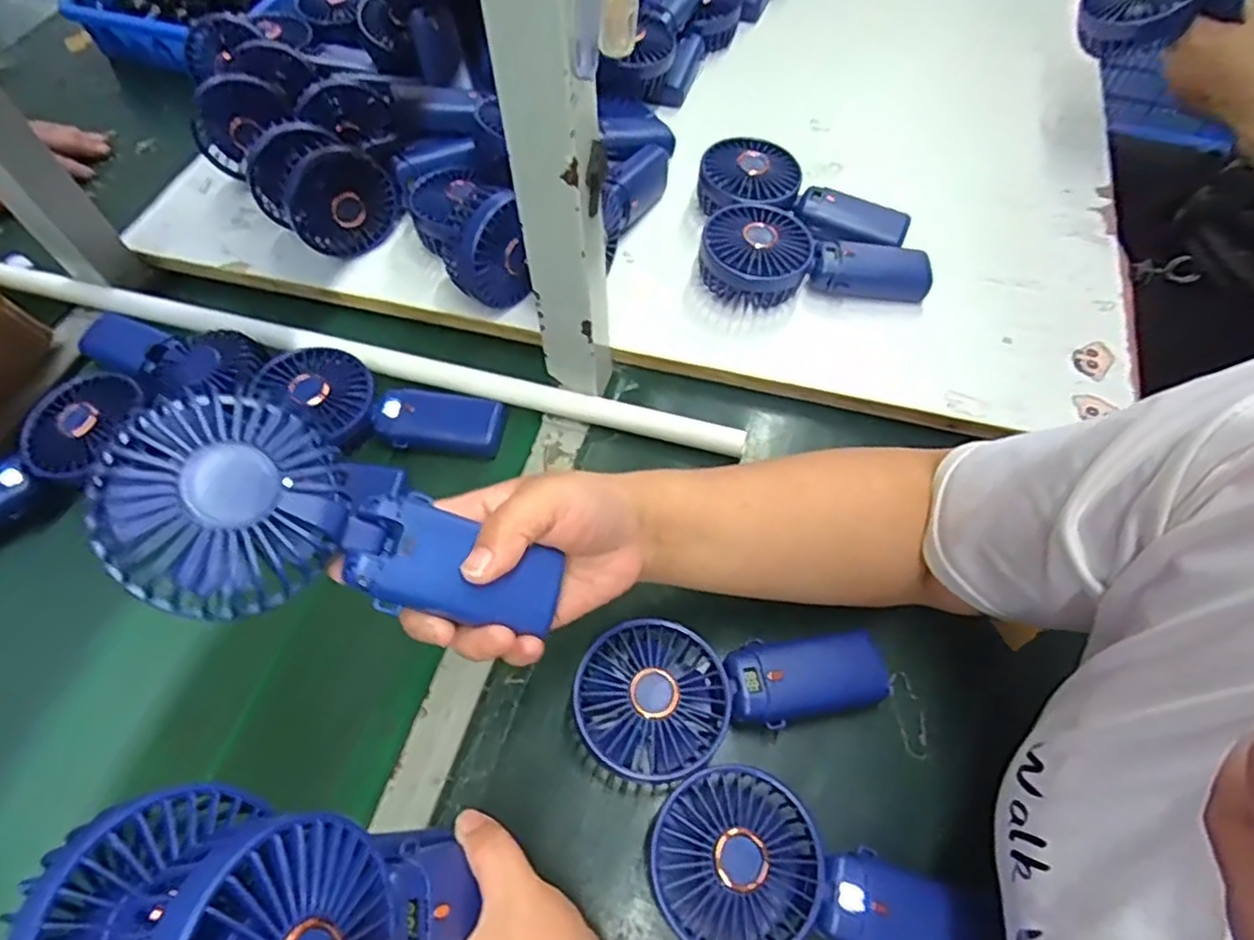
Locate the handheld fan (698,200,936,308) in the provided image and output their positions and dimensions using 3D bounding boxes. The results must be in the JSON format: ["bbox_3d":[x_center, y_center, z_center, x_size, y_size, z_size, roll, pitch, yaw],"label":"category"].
[{"bbox_3d":[0.153,-0.174,0.571,0.186,0.048,0.087,1,59,1],"label":"handheld fan"}]

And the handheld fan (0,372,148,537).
[{"bbox_3d":[-0.431,0.004,0.504,0.087,0.040,0.180,28,63,16],"label":"handheld fan"}]

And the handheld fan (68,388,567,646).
[{"bbox_3d":[-0.112,0.033,0.284,0.175,0.040,0.071,24,56,-28],"label":"handheld fan"}]

